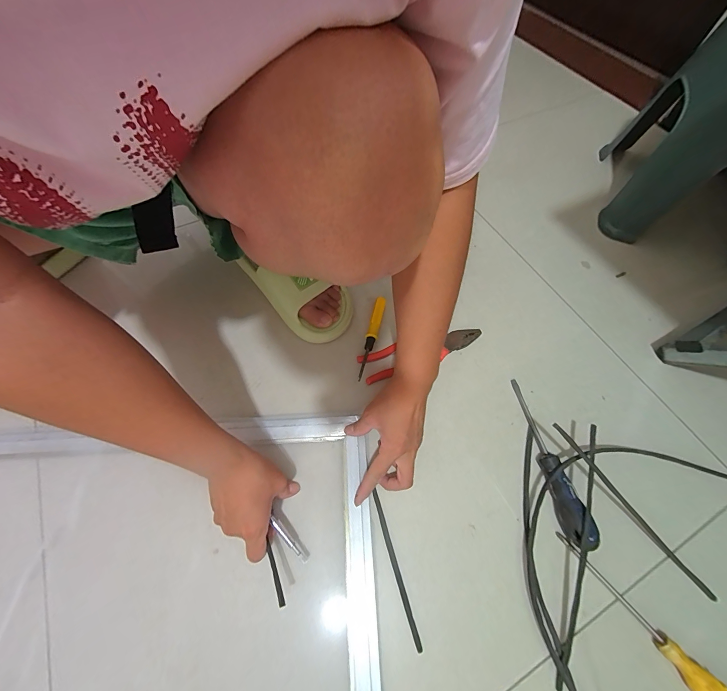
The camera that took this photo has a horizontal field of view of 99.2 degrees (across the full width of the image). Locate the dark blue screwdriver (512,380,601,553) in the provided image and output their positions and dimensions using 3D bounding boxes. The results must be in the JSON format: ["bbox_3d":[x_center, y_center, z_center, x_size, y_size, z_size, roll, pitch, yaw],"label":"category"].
[{"bbox_3d":[0.239,0.140,0.400,0.024,0.032,0.205,-7,63,-4],"label":"dark blue screwdriver"}]

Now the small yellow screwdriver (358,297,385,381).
[{"bbox_3d":[0.012,-0.014,0.478,0.018,0.018,0.140,11,63,5],"label":"small yellow screwdriver"}]

